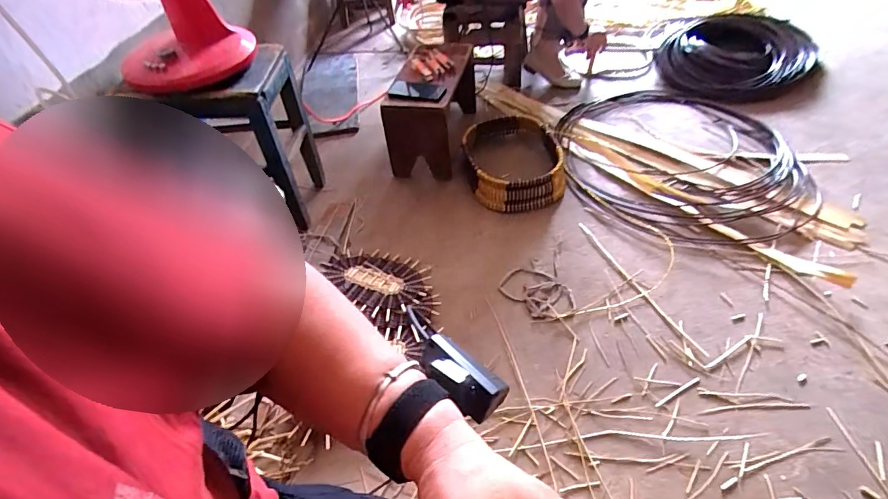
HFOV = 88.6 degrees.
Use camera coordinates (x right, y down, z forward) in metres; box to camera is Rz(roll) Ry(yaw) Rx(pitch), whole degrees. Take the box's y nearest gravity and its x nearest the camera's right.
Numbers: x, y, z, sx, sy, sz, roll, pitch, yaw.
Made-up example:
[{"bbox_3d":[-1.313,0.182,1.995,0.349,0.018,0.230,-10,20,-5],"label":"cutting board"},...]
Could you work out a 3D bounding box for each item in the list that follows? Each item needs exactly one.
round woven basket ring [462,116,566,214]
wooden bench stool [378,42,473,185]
[{"bbox_3d":[0.206,-0.287,1.382,0.294,0.094,0.399,-1,47,3],"label":"round woven basket ring"},{"bbox_3d":[-0.051,-0.451,1.447,0.220,0.278,0.444,8,48,10],"label":"wooden bench stool"}]

